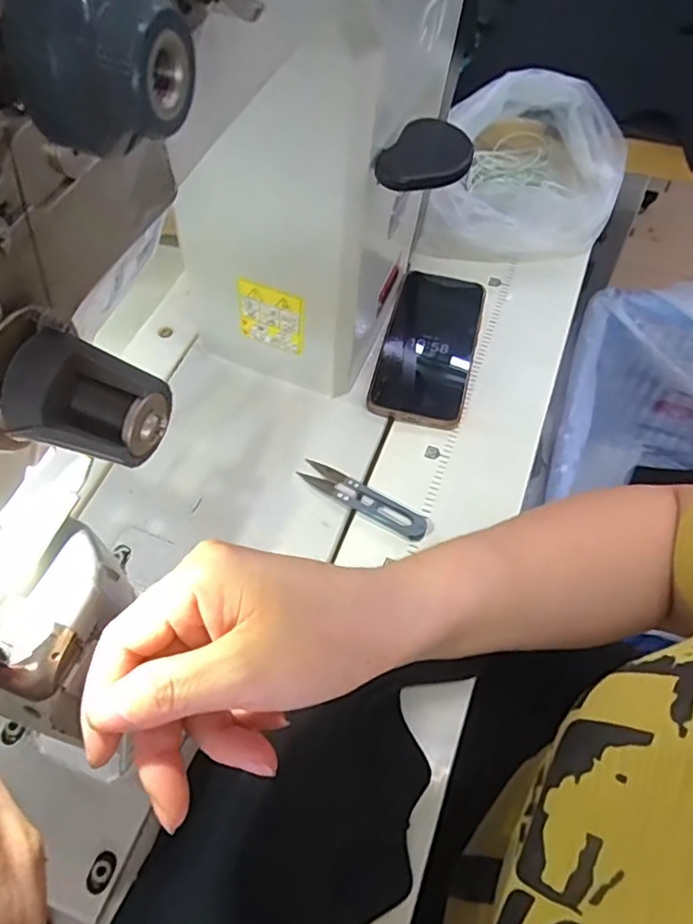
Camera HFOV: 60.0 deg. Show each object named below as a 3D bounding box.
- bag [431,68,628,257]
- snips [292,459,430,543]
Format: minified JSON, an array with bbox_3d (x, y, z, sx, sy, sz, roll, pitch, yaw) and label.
[{"bbox_3d":[0.179,-0.282,0.560,0.152,0.092,0.178,19,61,14],"label":"bag"},{"bbox_3d":[0.012,0.026,0.441,0.101,0.004,0.023,26,63,18],"label":"snips"}]

